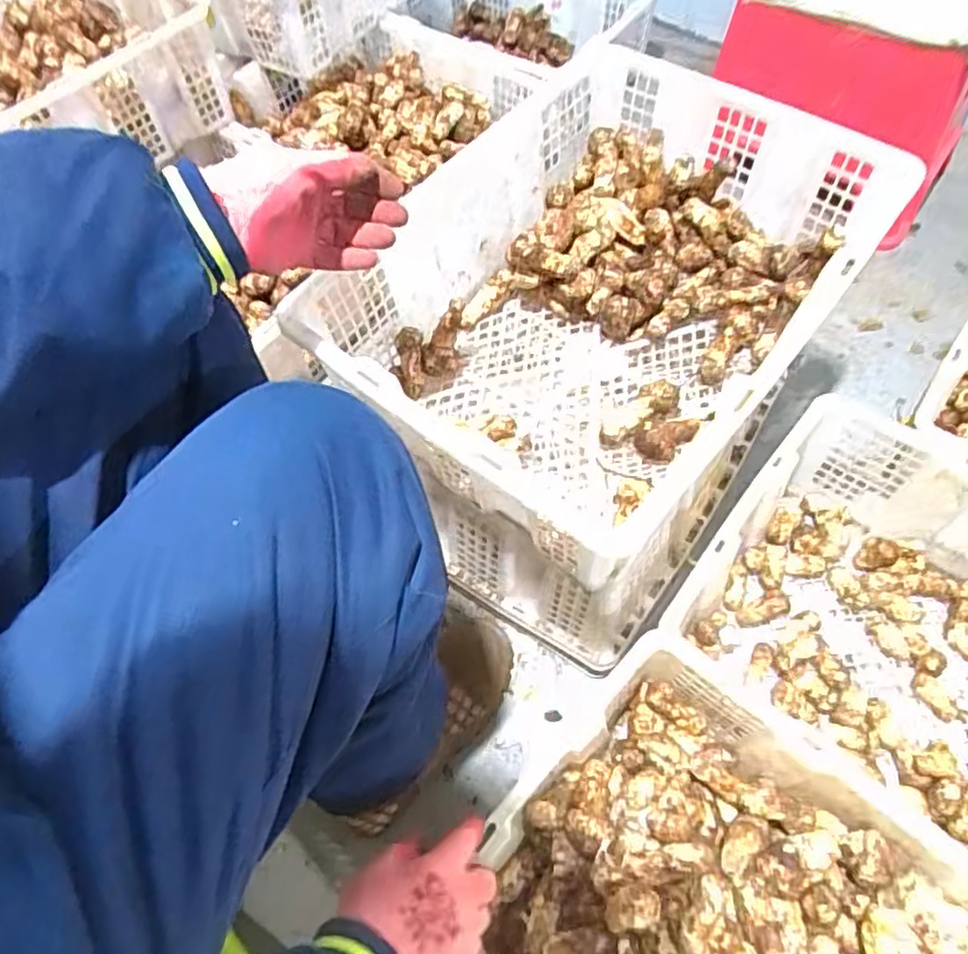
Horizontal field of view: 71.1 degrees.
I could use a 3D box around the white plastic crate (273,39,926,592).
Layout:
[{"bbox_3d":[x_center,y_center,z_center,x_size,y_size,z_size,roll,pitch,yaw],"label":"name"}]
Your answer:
[{"bbox_3d":[0.110,-0.171,0.653,0.358,0.174,0.489,36,69,21],"label":"white plastic crate"}]

